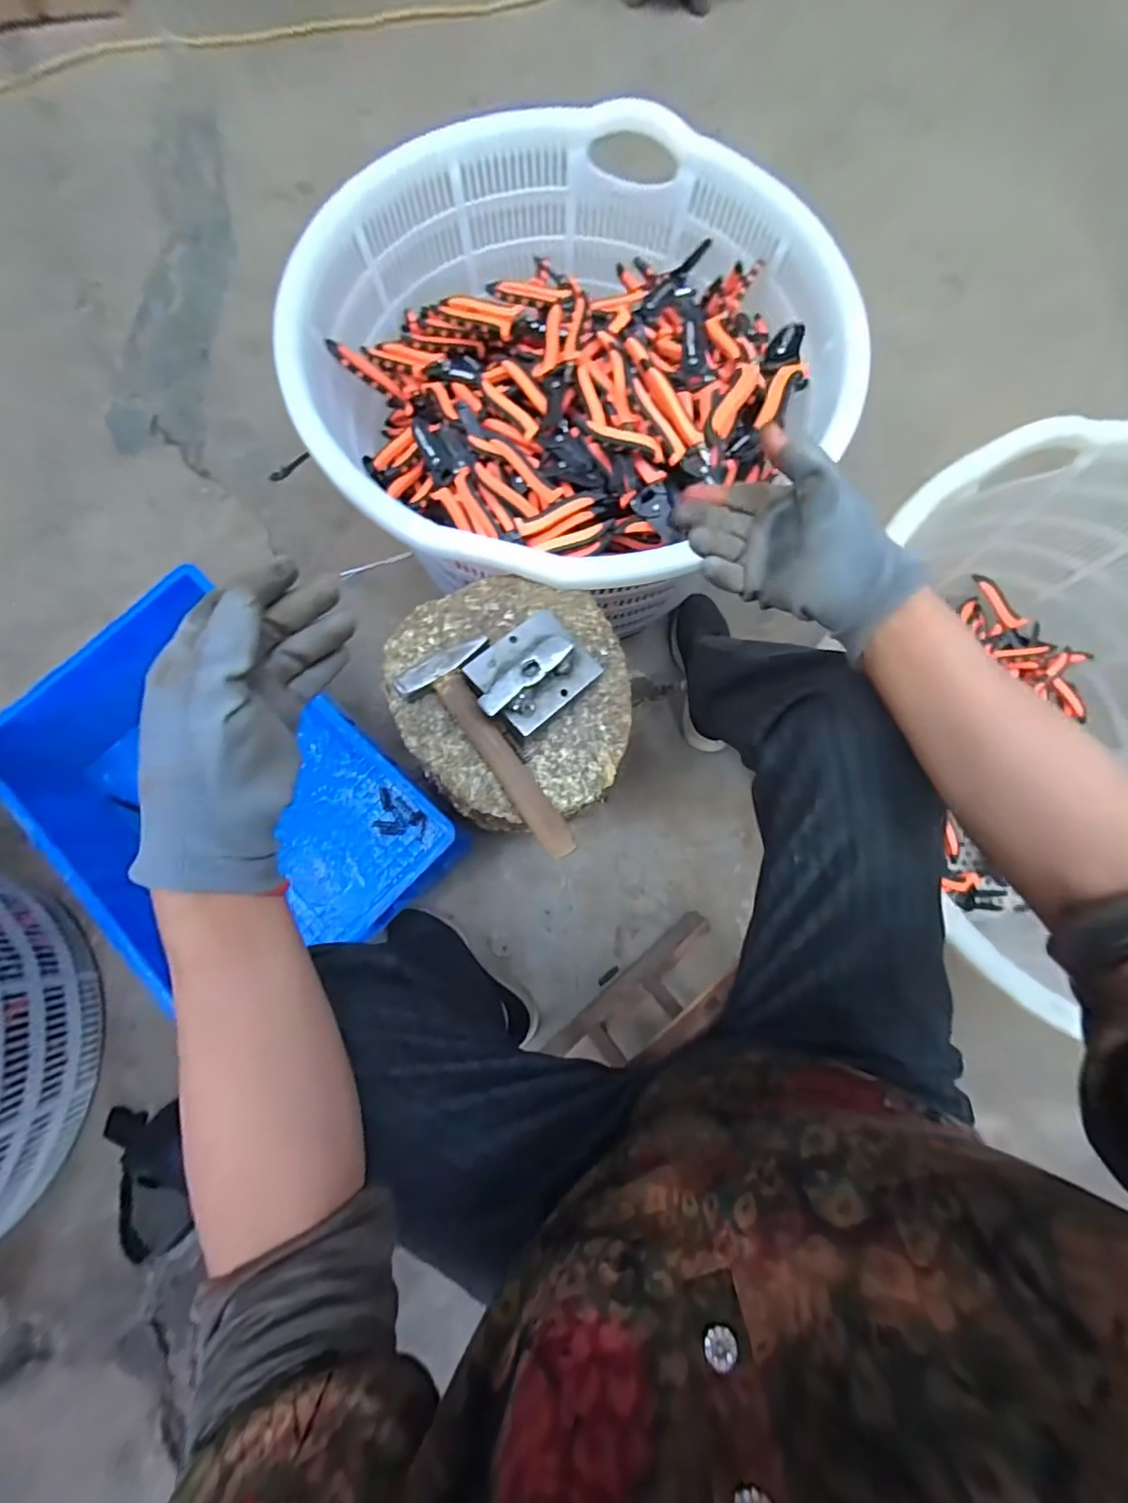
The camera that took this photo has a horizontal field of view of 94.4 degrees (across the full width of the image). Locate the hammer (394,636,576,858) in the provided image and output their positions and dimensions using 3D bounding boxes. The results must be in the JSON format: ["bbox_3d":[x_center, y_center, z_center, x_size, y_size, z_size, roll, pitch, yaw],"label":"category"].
[{"bbox_3d":[-0.052,-0.003,0.454,0.086,0.035,0.207,-37,80,-8],"label":"hammer"}]

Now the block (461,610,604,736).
[{"bbox_3d":[-0.029,-0.067,0.458,0.099,0.058,0.080,-43,81,-9],"label":"block"}]

